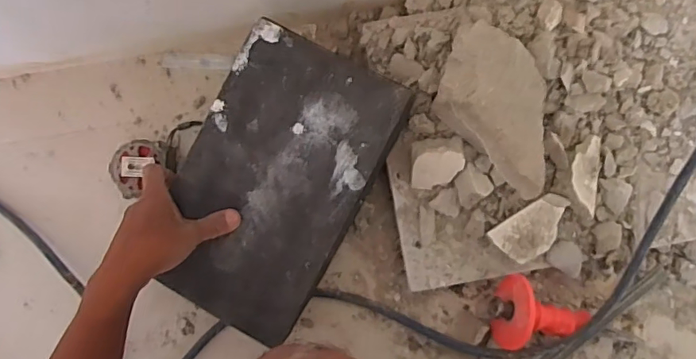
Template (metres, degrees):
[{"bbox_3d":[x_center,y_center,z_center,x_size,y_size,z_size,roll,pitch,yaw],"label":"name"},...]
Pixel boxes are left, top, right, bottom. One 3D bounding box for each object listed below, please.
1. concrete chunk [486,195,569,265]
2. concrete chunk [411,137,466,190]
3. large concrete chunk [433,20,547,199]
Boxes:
[{"bbox_3d":[0.196,0.053,0.538,0.084,0.030,0.047,-34,86,-3],"label":"concrete chunk"},{"bbox_3d":[0.094,-0.018,0.532,0.051,0.032,0.052,0,85,0],"label":"concrete chunk"},{"bbox_3d":[0.158,-0.073,0.512,0.104,0.061,0.169,-38,86,-3],"label":"large concrete chunk"}]

